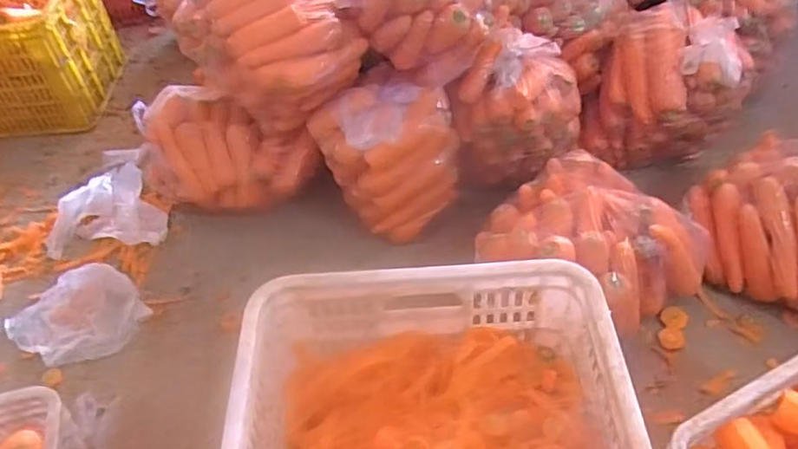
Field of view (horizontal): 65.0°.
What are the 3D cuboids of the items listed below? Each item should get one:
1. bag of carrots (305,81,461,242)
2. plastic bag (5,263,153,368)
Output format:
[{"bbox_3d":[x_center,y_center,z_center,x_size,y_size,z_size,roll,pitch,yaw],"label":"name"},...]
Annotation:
[{"bbox_3d":[-0.011,-0.121,1.162,0.234,0.271,0.179,-23,49,-16],"label":"bag of carrots"},{"bbox_3d":[-0.579,0.164,1.127,0.212,0.052,0.190,-36,54,-25],"label":"plastic bag"}]

